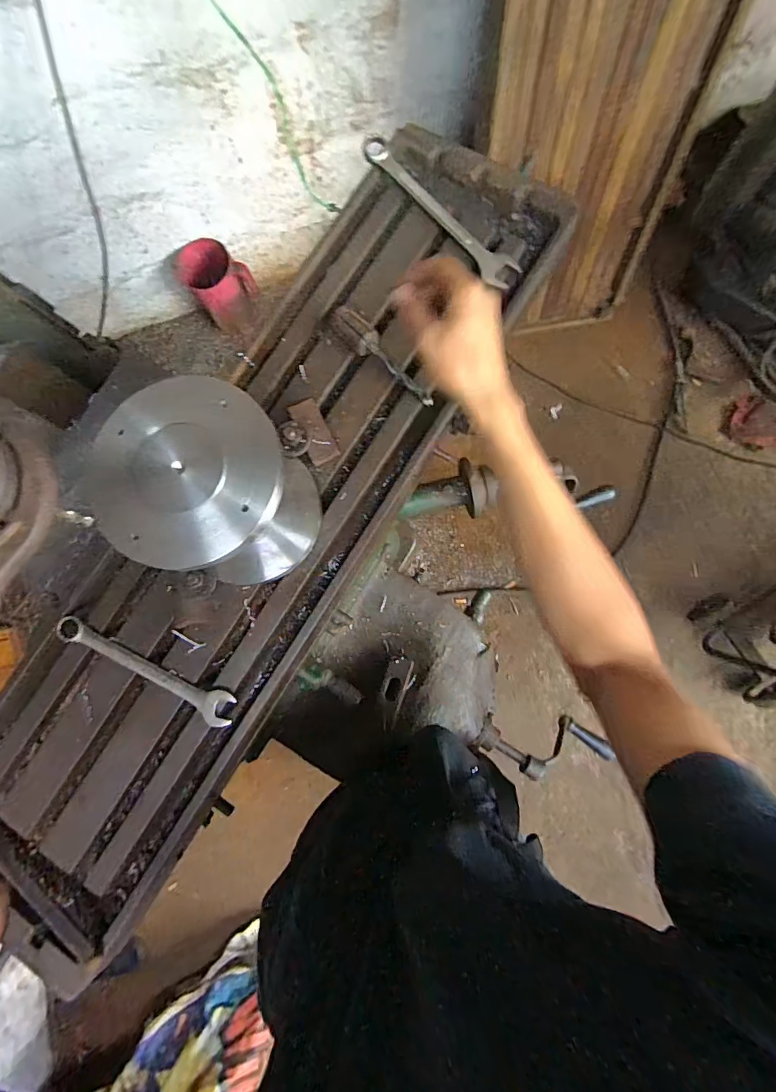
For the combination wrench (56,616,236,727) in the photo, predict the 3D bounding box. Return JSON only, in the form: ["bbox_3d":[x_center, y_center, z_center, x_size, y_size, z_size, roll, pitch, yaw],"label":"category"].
[{"bbox_3d":[-0.272,0.138,0.524,0.225,0.018,0.033,23,83,7],"label":"combination wrench"}]

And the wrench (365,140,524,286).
[{"bbox_3d":[0.061,-0.424,0.591,0.041,0.019,0.274,-41,81,-3],"label":"wrench"}]

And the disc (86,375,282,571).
[{"bbox_3d":[-0.166,-0.059,0.386,0.151,0.015,0.145,0,95,-4],"label":"disc"}]

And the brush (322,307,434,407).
[{"bbox_3d":[-0.014,-0.232,0.553,0.175,0.040,0.032,38,85,9],"label":"brush"}]

